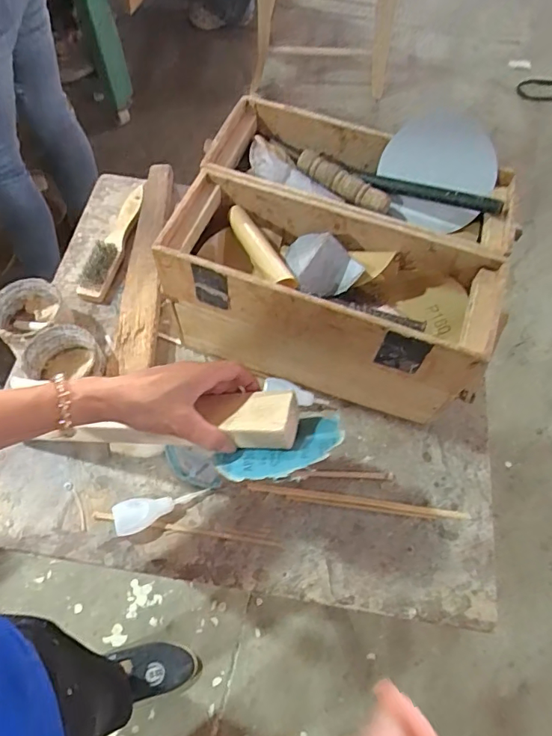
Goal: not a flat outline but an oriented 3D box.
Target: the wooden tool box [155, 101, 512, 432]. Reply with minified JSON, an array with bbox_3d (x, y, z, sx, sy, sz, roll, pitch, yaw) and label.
[{"bbox_3d":[0.072,-0.115,0.544,0.322,0.173,0.245,20,64,8],"label":"wooden tool box"}]

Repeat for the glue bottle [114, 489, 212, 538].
[{"bbox_3d":[-0.122,0.144,0.502,0.097,0.015,0.033,-19,65,-11],"label":"glue bottle"}]

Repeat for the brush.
[{"bbox_3d":[-0.219,-0.175,0.647,0.040,0.023,0.185,8,62,2],"label":"brush"}]

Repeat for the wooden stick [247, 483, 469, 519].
[{"bbox_3d":[0.087,0.146,0.520,0.232,0.004,0.015,8,62,2],"label":"wooden stick"}]

